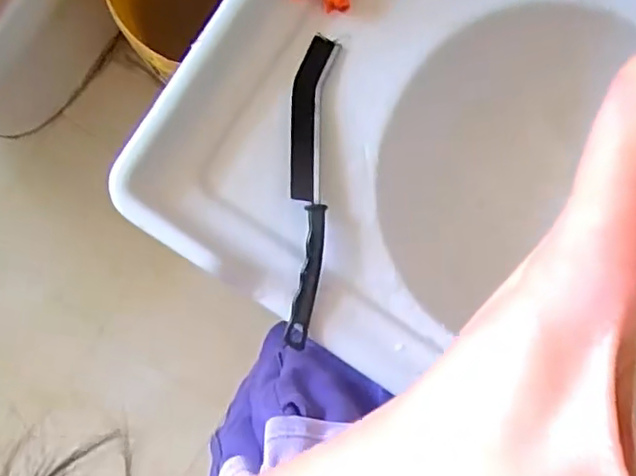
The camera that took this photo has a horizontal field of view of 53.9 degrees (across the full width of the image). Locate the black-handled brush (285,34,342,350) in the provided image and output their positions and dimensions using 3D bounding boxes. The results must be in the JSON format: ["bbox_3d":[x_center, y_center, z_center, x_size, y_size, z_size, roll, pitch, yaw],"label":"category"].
[{"bbox_3d":[-0.008,-0.036,0.465,0.031,0.025,0.228,5,91,0],"label":"black-handled brush"}]

